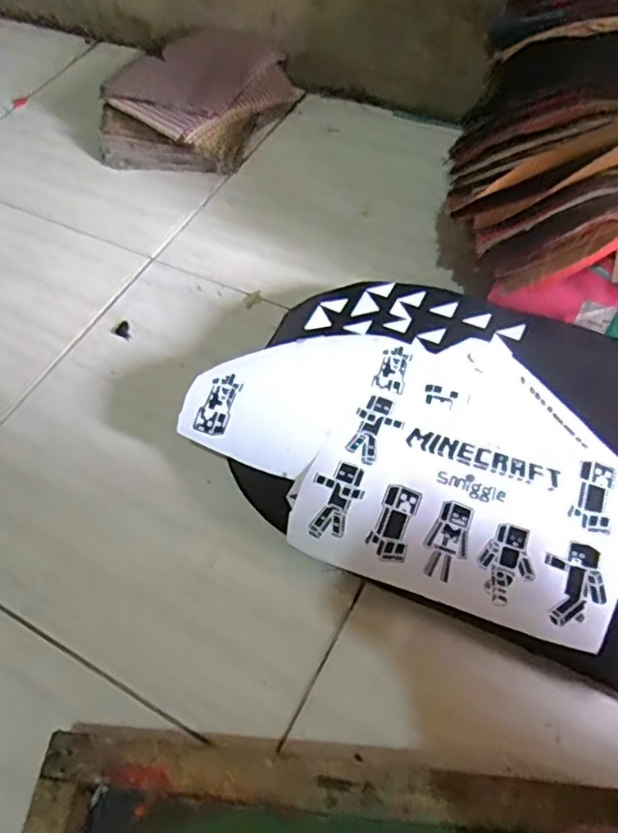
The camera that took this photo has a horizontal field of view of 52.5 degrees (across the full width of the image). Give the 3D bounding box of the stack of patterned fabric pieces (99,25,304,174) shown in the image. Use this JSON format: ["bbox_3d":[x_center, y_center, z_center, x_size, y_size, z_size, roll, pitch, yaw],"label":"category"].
[{"bbox_3d":[-0.157,-0.435,0.862,0.203,0.068,0.257,23,62,18],"label":"stack of patterned fabric pieces"}]

